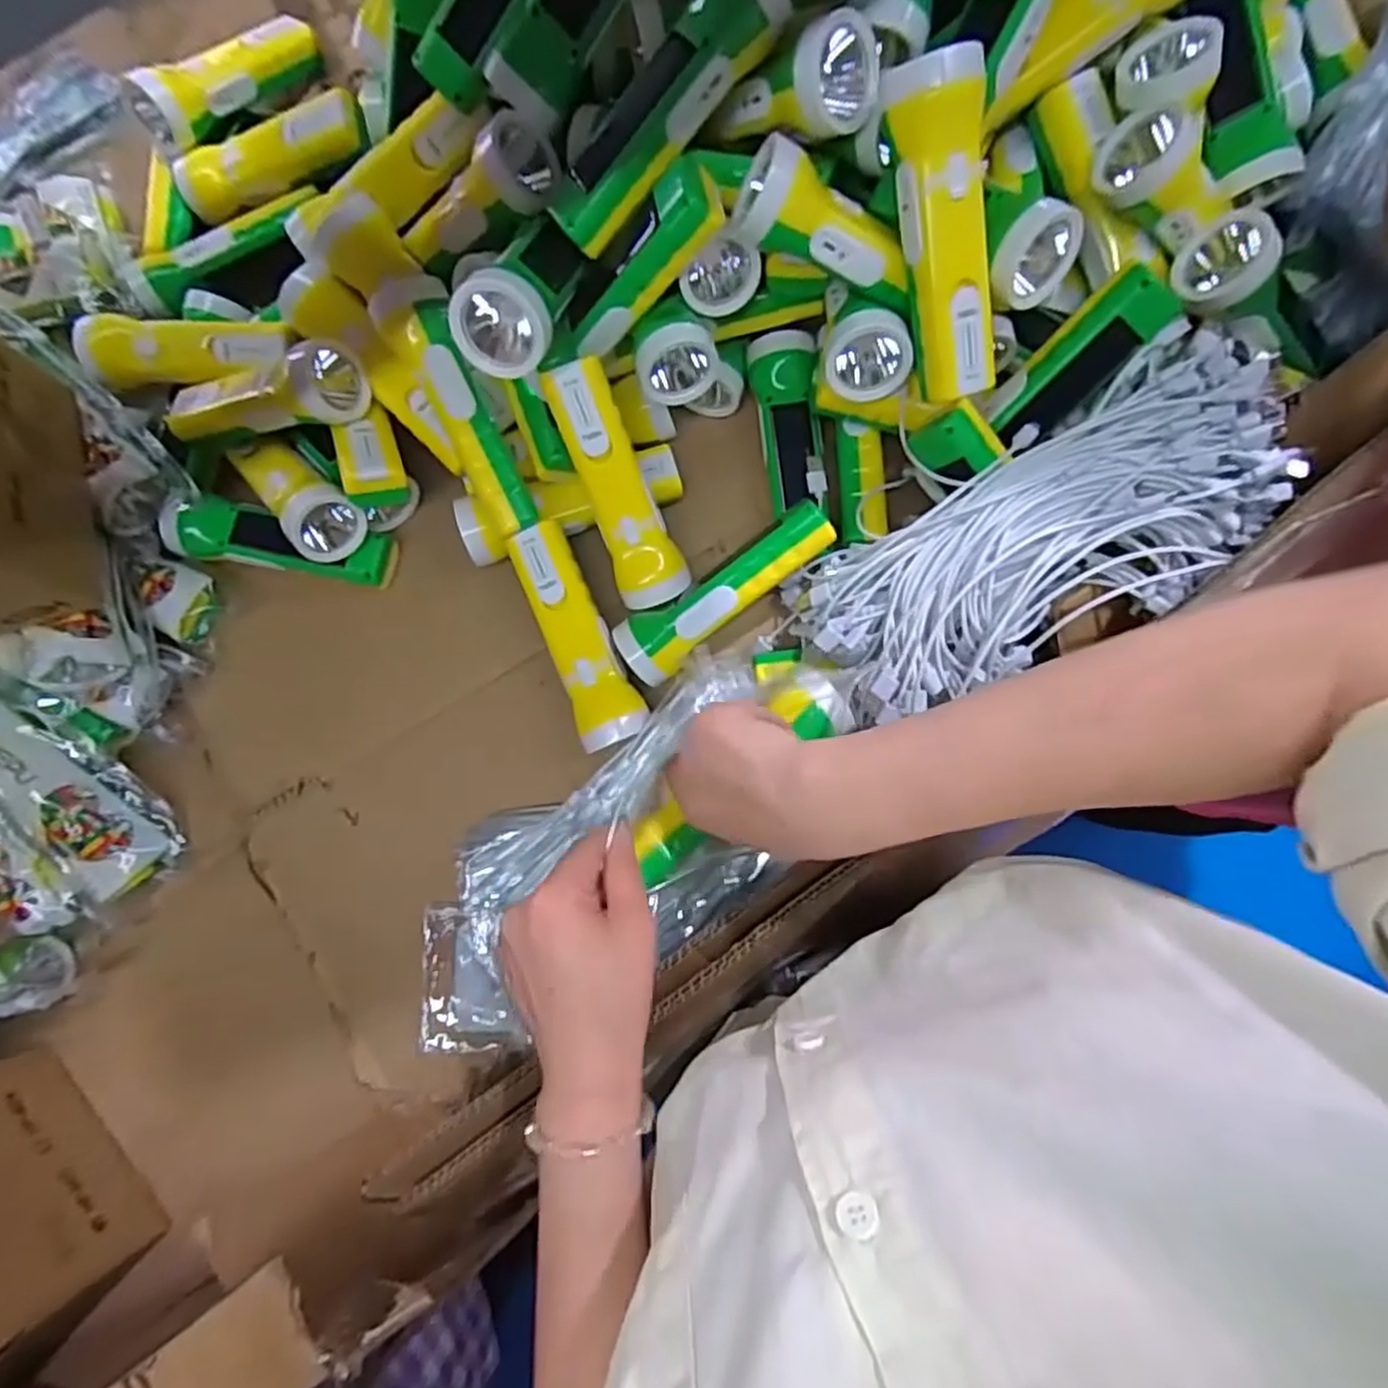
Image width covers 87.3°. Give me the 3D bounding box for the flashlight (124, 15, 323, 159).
[{"bbox_3d":[-0.365,-0.493,0.579,0.047,0.050,0.160,35,67,7],"label":"flashlight"}]

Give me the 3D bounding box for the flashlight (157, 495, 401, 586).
[{"bbox_3d":[-0.315,-0.117,0.553,0.170,0.047,0.049,8,84,5],"label":"flashlight"}]

